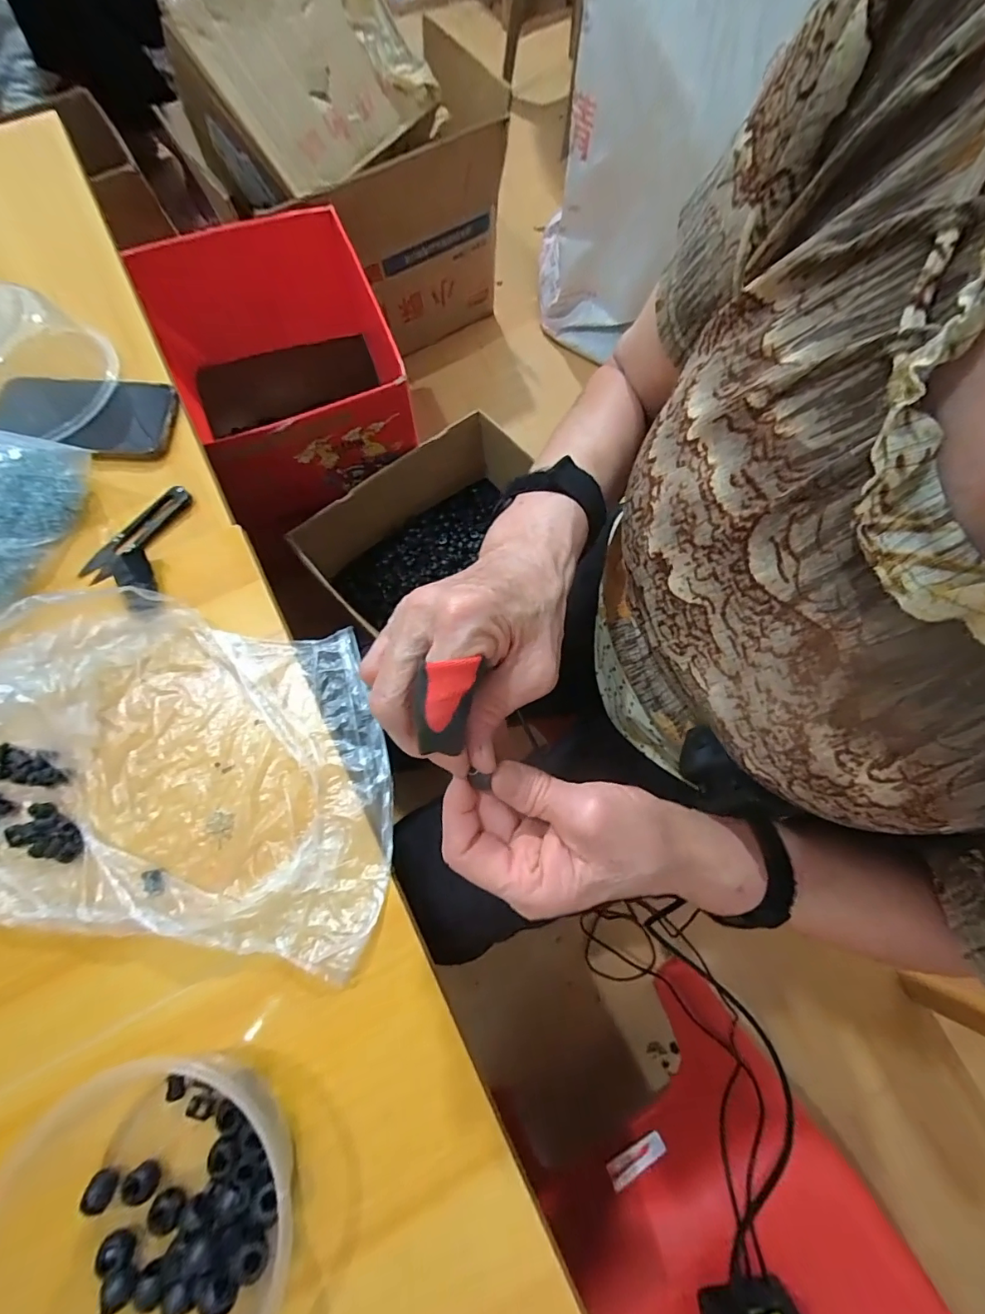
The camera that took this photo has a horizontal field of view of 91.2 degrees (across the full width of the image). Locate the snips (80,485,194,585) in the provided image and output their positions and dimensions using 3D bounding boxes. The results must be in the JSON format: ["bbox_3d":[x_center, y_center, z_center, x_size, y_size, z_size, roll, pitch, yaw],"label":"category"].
[{"bbox_3d":[-0.286,-0.099,0.387,0.022,0.010,0.101,41,77,10],"label":"snips"}]

